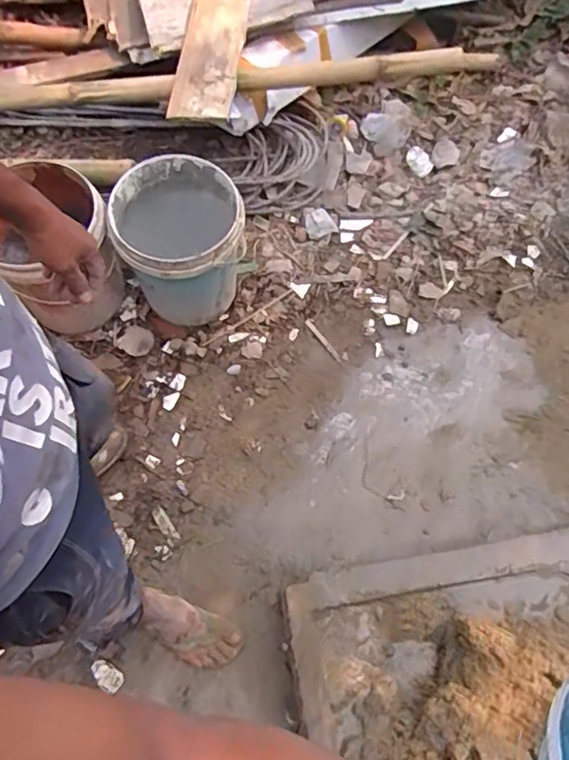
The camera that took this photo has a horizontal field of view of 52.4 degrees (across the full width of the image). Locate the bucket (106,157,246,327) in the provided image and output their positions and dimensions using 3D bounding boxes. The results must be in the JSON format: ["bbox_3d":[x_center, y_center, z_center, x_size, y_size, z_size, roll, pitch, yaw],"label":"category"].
[{"bbox_3d":[-0.248,-0.321,1.478,0.301,0.347,0.327,0,64,0],"label":"bucket"}]

